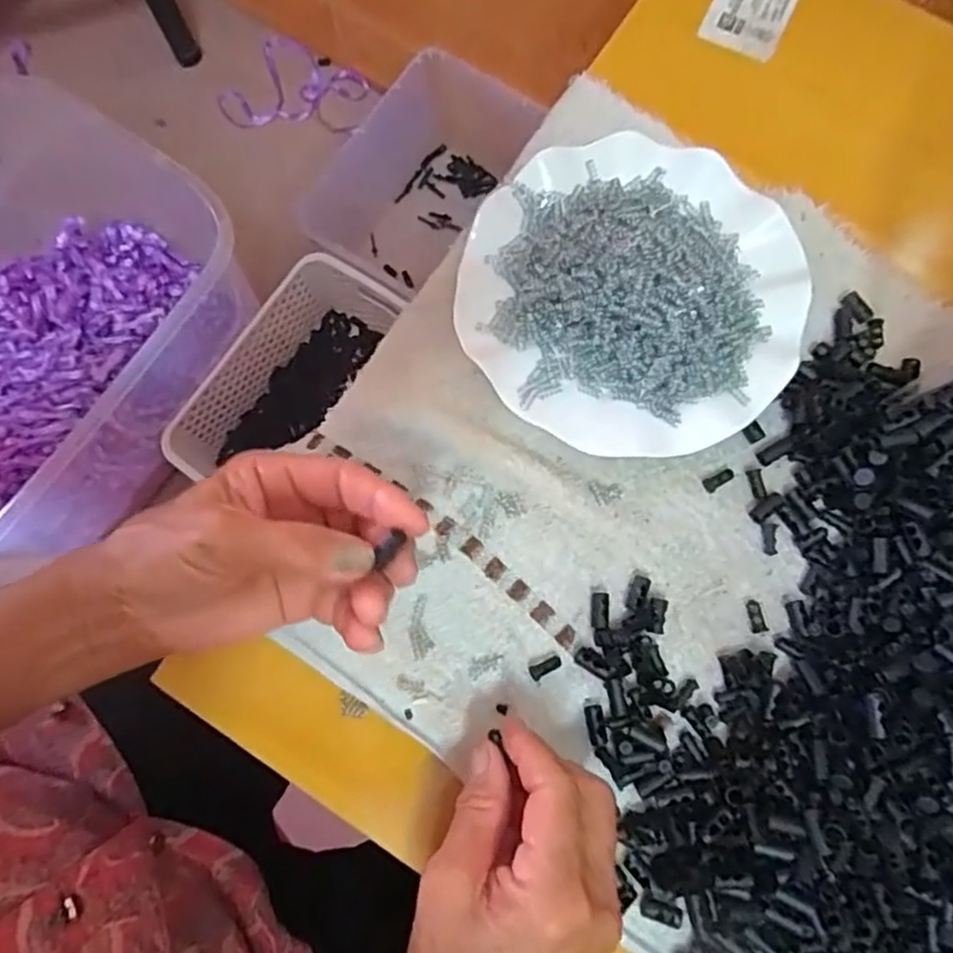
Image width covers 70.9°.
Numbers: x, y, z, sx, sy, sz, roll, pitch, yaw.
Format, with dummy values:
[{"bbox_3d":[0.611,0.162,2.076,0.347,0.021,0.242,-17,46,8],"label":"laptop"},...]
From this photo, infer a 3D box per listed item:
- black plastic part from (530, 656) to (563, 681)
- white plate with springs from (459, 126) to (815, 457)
[{"bbox_3d":[0.036,0.097,0.341,0.017,0.004,0.008,-22,79,-20],"label":"black plastic part"},{"bbox_3d":[0.084,-0.103,0.361,0.179,0.046,0.180,0,79,0],"label":"white plate with springs"}]

